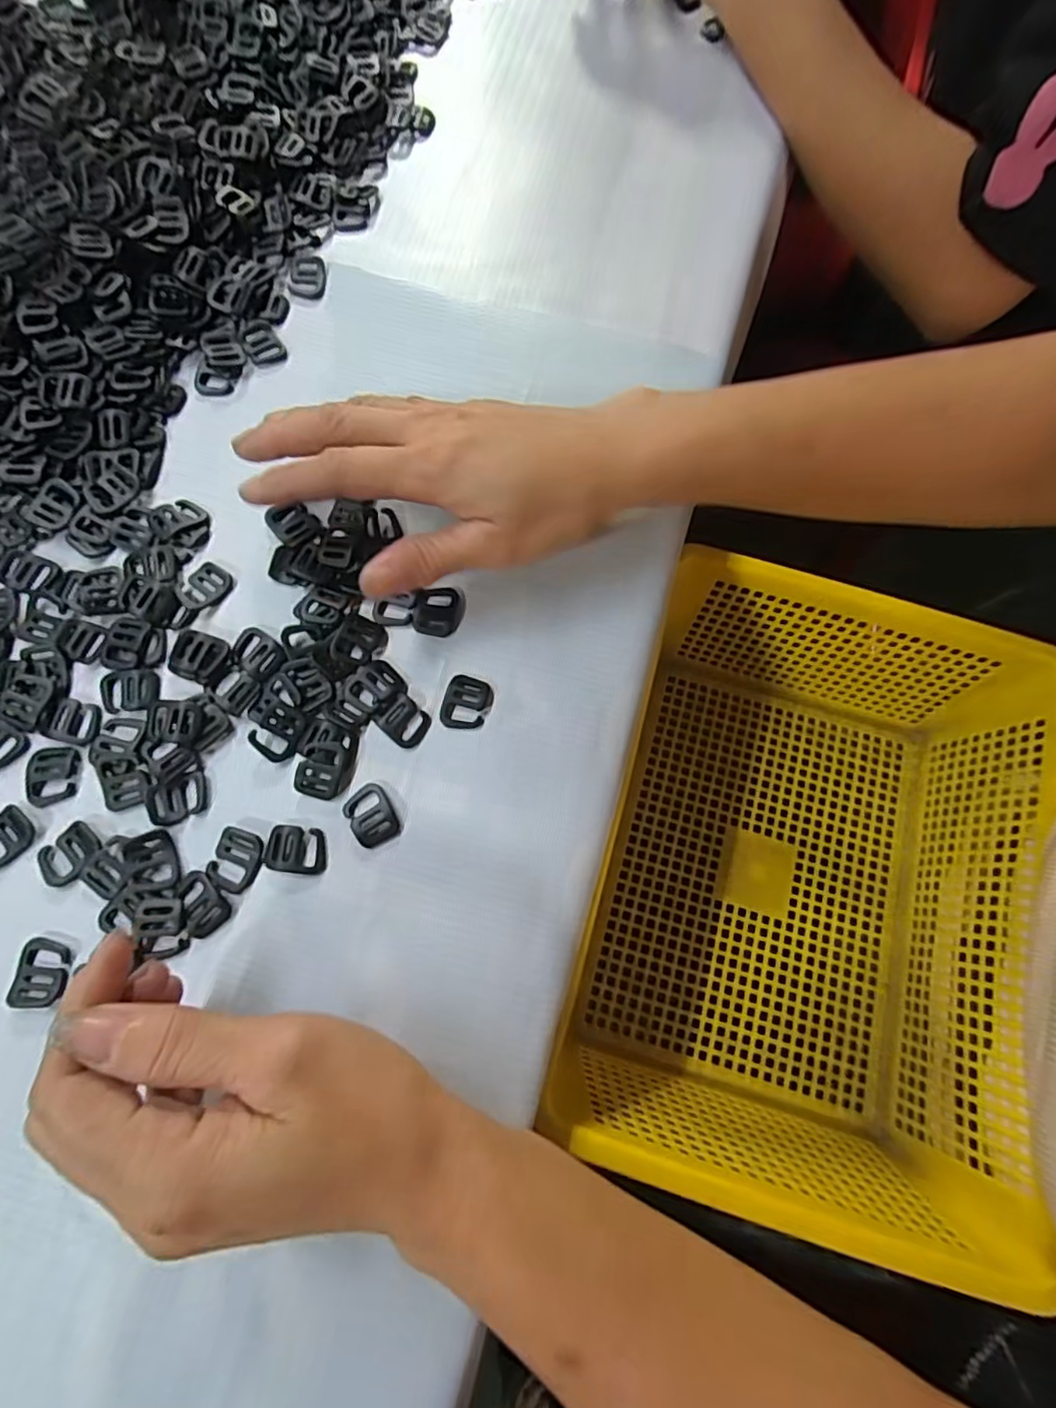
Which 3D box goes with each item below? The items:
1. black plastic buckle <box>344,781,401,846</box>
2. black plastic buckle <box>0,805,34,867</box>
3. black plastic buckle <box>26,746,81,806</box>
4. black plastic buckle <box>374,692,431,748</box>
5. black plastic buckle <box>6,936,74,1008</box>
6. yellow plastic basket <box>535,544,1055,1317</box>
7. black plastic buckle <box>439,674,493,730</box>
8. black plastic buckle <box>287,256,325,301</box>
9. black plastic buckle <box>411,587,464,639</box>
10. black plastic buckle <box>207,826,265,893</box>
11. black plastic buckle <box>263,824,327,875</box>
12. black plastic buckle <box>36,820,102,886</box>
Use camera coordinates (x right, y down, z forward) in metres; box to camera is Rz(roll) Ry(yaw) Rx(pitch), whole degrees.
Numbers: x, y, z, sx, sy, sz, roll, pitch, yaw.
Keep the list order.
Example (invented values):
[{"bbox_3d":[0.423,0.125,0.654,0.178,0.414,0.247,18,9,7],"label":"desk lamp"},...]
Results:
[{"bbox_3d":[-0.063,0.045,0.246,0.018,0.004,0.024,-31,78,-10],"label":"black plastic buckle"},{"bbox_3d":[-0.208,0.053,0.240,0.018,0.004,0.022,42,77,9],"label":"black plastic buckle"},{"bbox_3d":[-0.194,0.029,0.247,0.020,0.004,0.023,-5,75,-3],"label":"black plastic buckle"},{"bbox_3d":[-0.052,0.007,0.256,0.022,0.004,0.017,37,77,8],"label":"black plastic buckle"},{"bbox_3d":[-0.181,0.100,0.228,0.019,0.006,0.023,3,75,-1],"label":"black plastic buckle"},{"bbox_3d":[0.153,0.089,0.339,0.200,0.117,0.295,17,75,3],"label":"yellow plastic basket"},{"bbox_3d":[-0.026,-0.001,0.259,0.021,0.004,0.023,8,75,0],"label":"black plastic buckle"},{"bbox_3d":[-0.115,-0.223,0.316,0.018,0.004,0.024,-1,75,-2],"label":"black plastic buckle"},{"bbox_3d":[-0.040,-0.042,0.270,0.022,0.004,0.023,1,75,-2],"label":"black plastic buckle"},{"bbox_3d":[-0.115,0.061,0.240,0.019,0.005,0.024,15,75,2],"label":"black plastic buckle"},{"bbox_3d":[-0.092,0.058,0.242,0.023,0.004,0.018,6,75,0],"label":"black plastic buckle"},{"bbox_3d":[-0.180,0.059,0.238,0.018,0.004,0.023,43,78,9],"label":"black plastic buckle"}]

